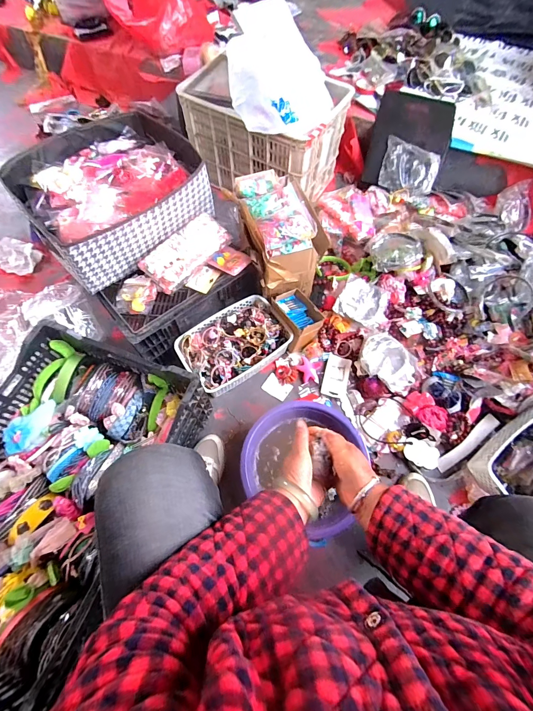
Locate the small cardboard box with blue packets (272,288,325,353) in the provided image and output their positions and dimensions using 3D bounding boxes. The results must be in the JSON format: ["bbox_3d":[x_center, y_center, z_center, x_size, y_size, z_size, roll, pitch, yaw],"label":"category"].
[{"bbox_3d":[0.088,-0.107,0.904,0.109,0.090,0.138,-28,68,-14],"label":"small cardboard box with blue packets"}]

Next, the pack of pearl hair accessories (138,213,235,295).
[{"bbox_3d":[-0.206,-0.266,0.806,0.106,0.068,0.237,37,69,15],"label":"pack of pearl hair accessories"}]

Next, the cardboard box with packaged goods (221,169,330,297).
[{"bbox_3d":[0.023,-0.358,0.883,0.188,0.179,0.324,-20,67,-11],"label":"cardboard box with packaged goods"}]

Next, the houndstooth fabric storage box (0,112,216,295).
[{"bbox_3d":[-0.386,-0.420,0.817,0.403,0.151,0.360,-40,72,-18],"label":"houndstooth fabric storage box"}]

